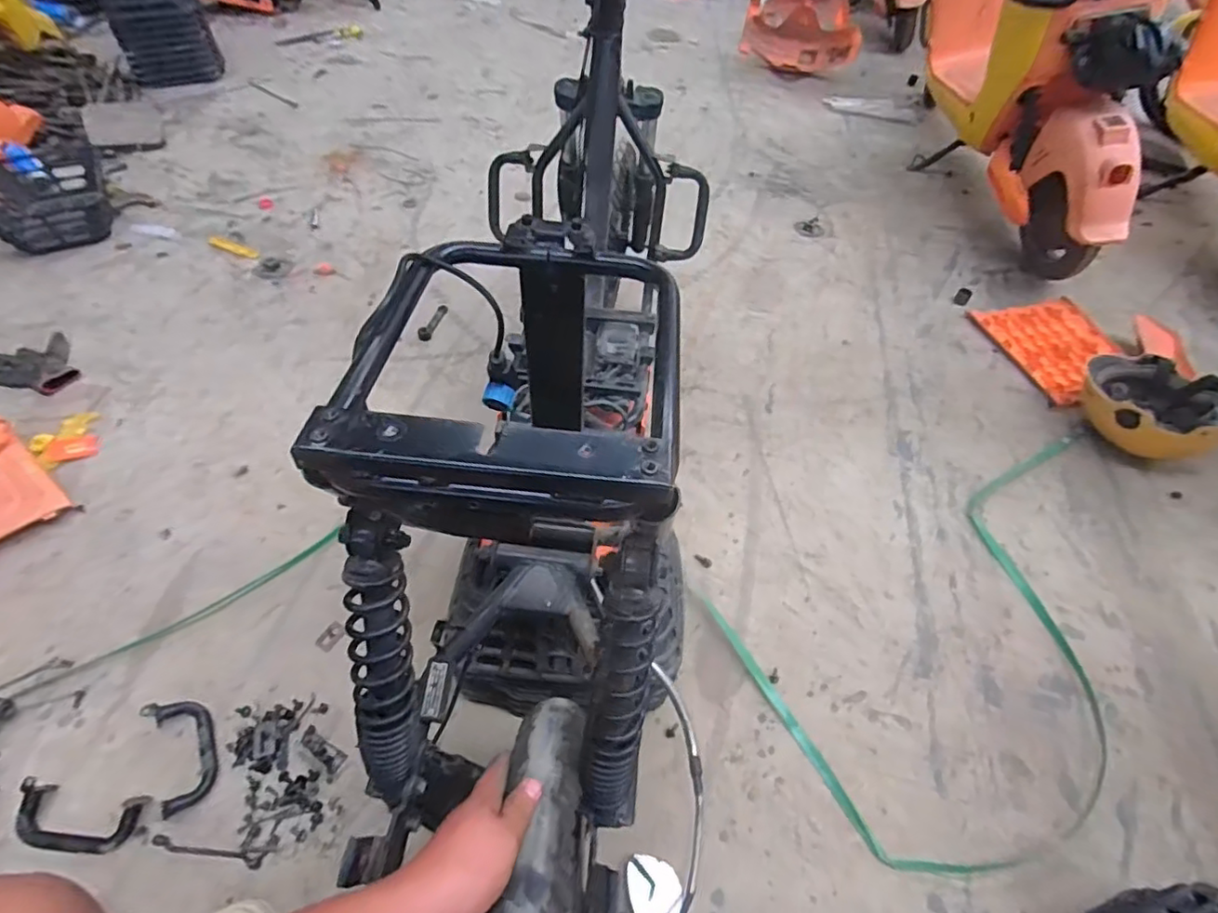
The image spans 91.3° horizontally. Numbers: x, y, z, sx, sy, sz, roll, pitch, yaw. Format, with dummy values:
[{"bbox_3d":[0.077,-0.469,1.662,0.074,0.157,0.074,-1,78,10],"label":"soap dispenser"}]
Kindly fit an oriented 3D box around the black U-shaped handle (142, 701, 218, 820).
[{"bbox_3d":[-0.565,0.387,0.789,0.064,0.016,0.148,-25,57,-21],"label":"black U-shaped handle"}]

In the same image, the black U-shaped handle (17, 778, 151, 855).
[{"bbox_3d":[-0.660,0.448,0.736,0.148,0.021,0.064,7,52,2],"label":"black U-shaped handle"}]

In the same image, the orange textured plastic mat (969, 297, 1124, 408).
[{"bbox_3d":[1.041,-0.250,1.379,0.267,0.033,0.306,-9,53,-11],"label":"orange textured plastic mat"}]

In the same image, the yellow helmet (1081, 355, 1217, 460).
[{"bbox_3d":[1.067,-0.094,1.188,0.182,0.150,0.245,-32,60,-25],"label":"yellow helmet"}]

